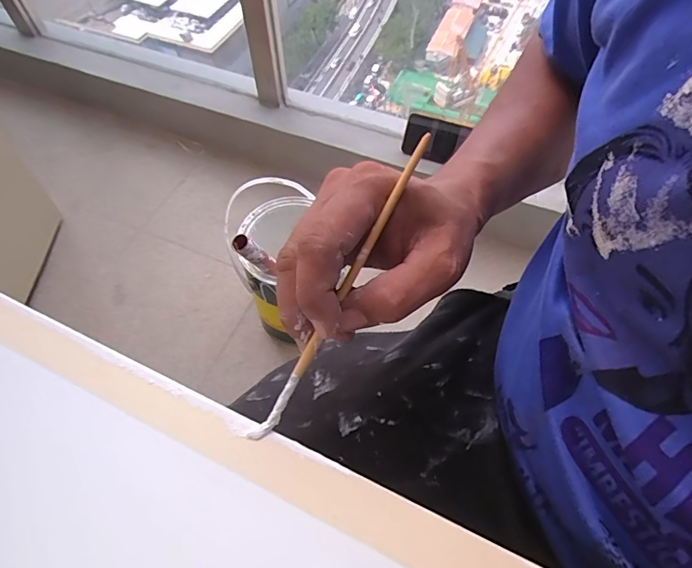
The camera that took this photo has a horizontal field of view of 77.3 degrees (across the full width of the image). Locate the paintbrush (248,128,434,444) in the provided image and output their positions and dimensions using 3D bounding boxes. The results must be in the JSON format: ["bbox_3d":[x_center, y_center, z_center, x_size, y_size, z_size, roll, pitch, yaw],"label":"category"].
[{"bbox_3d":[-0.003,0.004,0.217,0.008,0.005,0.176,30,94,18],"label":"paintbrush"}]

